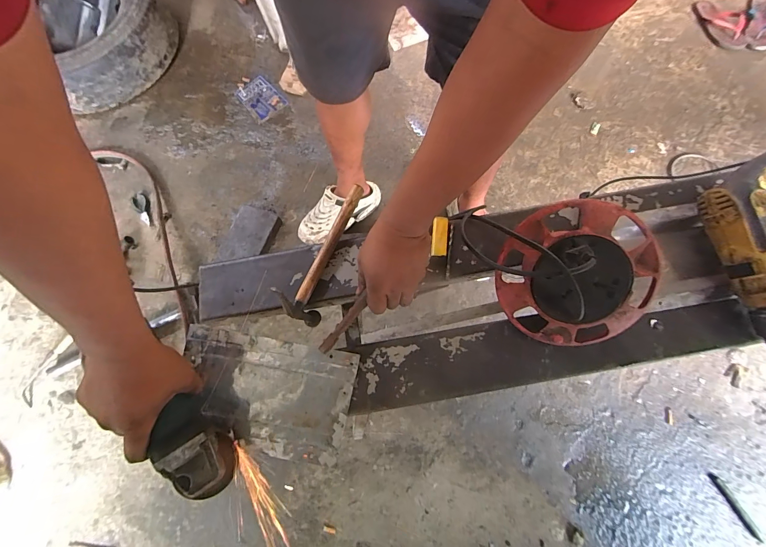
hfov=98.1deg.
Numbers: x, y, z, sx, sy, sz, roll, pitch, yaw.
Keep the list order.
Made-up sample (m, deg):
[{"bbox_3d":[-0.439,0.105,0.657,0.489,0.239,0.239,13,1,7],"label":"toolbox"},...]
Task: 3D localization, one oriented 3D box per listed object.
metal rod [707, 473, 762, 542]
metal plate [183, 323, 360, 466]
[{"bbox_3d":[1.102,0.733,1.038,0.035,0.015,0.266,-36,91,-10],"label":"metal rod"},{"bbox_3d":[-0.174,0.178,0.491,0.246,0.010,0.159,10,83,1],"label":"metal plate"}]

